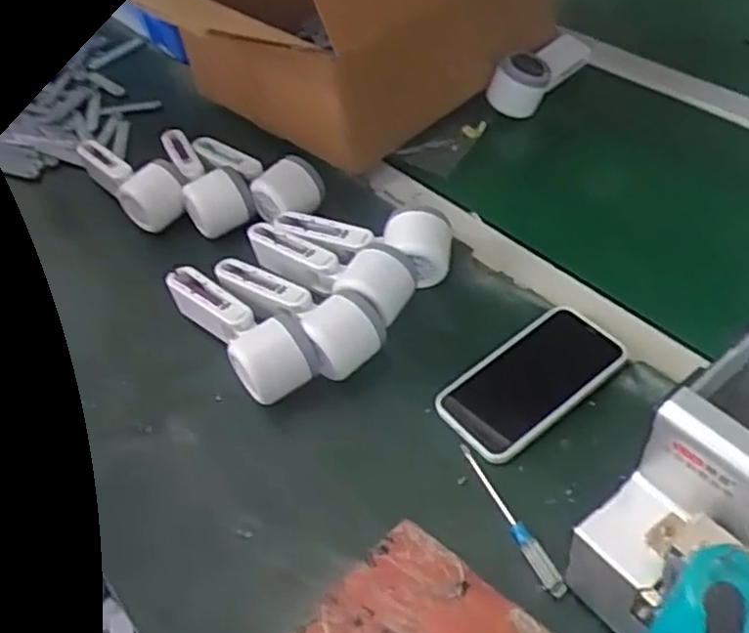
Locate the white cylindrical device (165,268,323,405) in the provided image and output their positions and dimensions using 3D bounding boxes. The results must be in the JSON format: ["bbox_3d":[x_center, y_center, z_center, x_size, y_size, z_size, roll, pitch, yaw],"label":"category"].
[{"bbox_3d":[-0.114,0.006,0.625,0.059,0.058,0.170,-32,51,-21],"label":"white cylindrical device"}]

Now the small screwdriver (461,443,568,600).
[{"bbox_3d":[0.092,0.137,0.512,0.013,0.010,0.124,-22,48,-13],"label":"small screwdriver"}]

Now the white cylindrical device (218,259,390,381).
[{"bbox_3d":[-0.070,-0.005,0.631,0.168,0.051,0.061,27,55,28],"label":"white cylindrical device"}]

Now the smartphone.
[{"bbox_3d":[0.122,0.050,0.579,0.144,0.017,0.074,-32,51,-22],"label":"smartphone"}]

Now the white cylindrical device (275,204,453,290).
[{"bbox_3d":[-0.013,-0.067,0.668,0.166,0.054,0.054,9,49,15],"label":"white cylindrical device"}]

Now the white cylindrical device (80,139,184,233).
[{"bbox_3d":[-0.254,-0.147,0.783,0.057,0.055,0.155,-32,51,-22],"label":"white cylindrical device"}]

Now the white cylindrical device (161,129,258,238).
[{"bbox_3d":[-0.172,-0.144,0.769,0.061,0.055,0.158,-20,48,-12],"label":"white cylindrical device"}]

